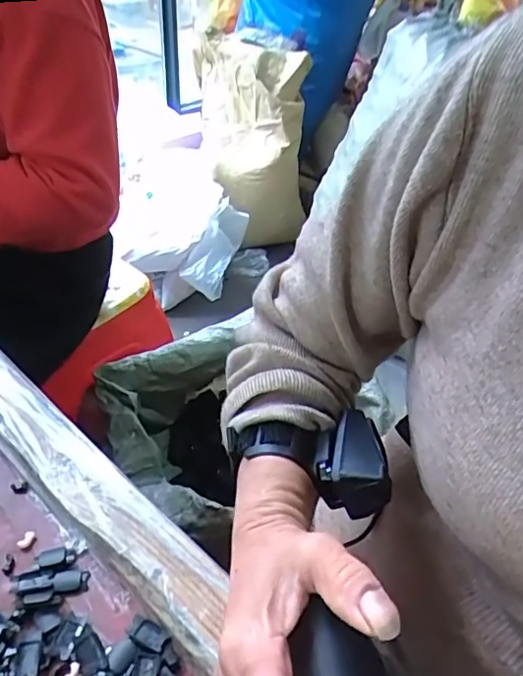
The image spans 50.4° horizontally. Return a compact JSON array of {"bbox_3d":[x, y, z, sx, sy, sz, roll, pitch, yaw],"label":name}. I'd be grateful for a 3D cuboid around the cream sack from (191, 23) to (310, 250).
[{"bbox_3d":[-0.023,-0.584,1.729,0.336,0.625,0.222,1,39,-4],"label":"cream sack"}]

